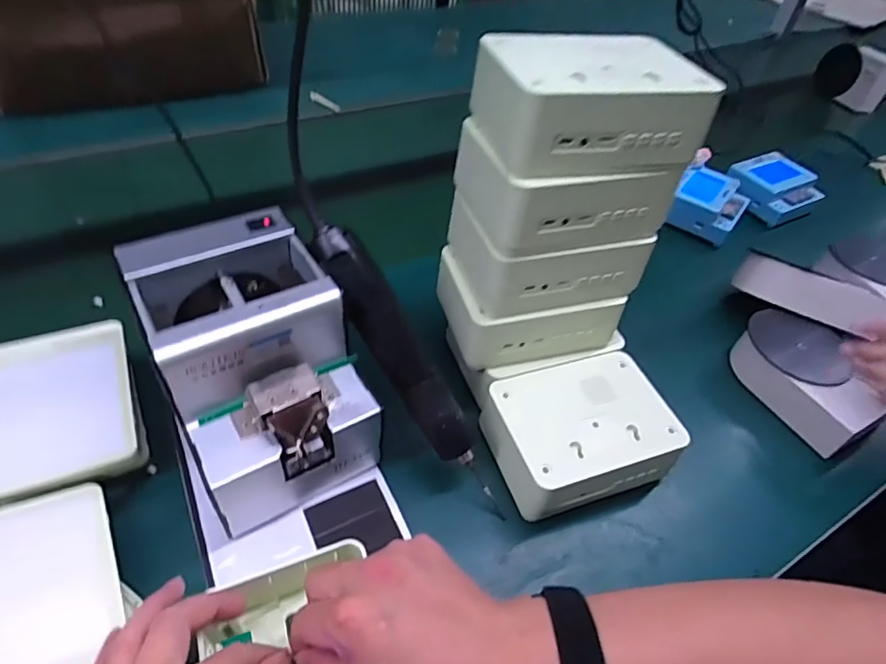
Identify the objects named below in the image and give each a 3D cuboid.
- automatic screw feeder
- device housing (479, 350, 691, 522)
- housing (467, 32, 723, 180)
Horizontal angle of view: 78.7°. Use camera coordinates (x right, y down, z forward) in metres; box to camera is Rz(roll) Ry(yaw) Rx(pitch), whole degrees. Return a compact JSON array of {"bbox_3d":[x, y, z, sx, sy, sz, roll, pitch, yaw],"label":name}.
[{"bbox_3d":[-0.137,0.032,0.411,0.126,0.148,0.183,-24,53,-27],"label":"automatic screw feeder"},{"bbox_3d":[0.115,0.086,0.455,0.140,0.062,0.108,-15,50,-20],"label":"device housing"},{"bbox_3d":[0.099,-0.160,0.370,0.135,0.058,0.095,-8,48,-14],"label":"housing"}]

